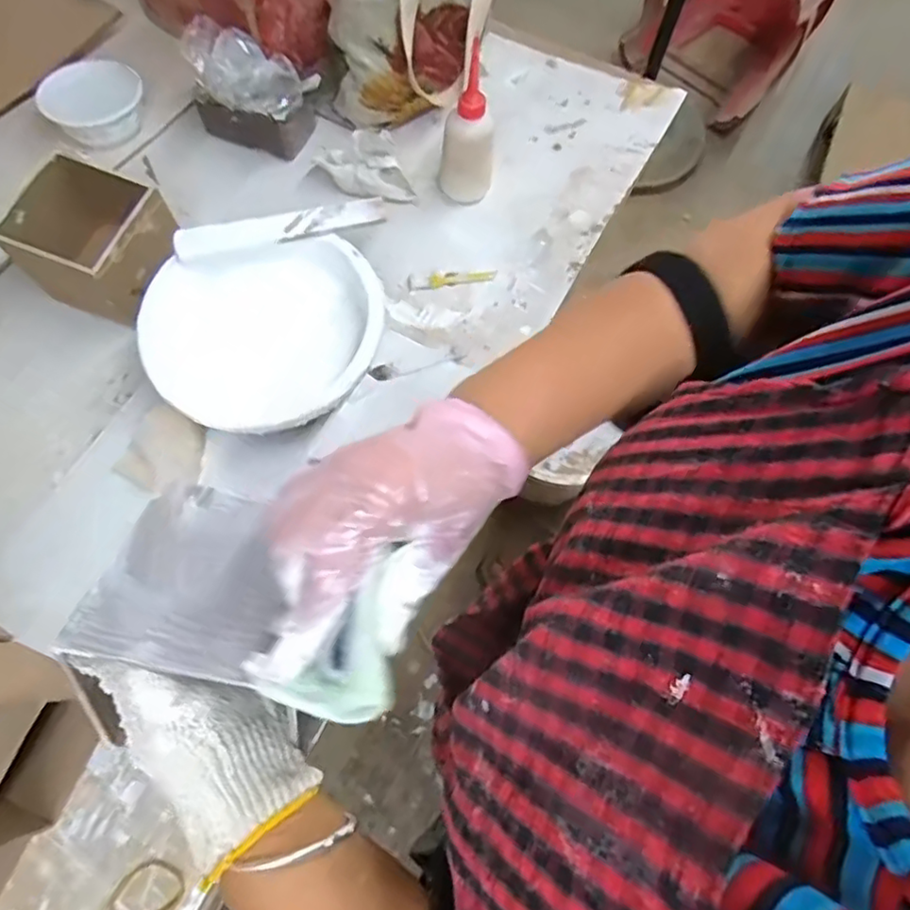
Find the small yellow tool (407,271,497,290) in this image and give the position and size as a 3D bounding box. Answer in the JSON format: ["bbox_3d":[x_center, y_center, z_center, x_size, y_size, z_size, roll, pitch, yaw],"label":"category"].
[{"bbox_3d":[-0.004,-0.201,0.688,0.099,0.005,0.020,-7,70,-3],"label":"small yellow tool"}]

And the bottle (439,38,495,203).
[{"bbox_3d":[0.013,-0.351,0.657,0.059,0.166,0.049,0,70,0],"label":"bottle"}]

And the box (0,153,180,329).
[{"bbox_3d":[-0.352,-0.205,0.609,0.125,0.102,0.118,22,71,7],"label":"box"}]

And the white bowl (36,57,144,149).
[{"bbox_3d":[-0.421,-0.410,0.709,0.108,0.052,0.099,-10,70,-4],"label":"white bowl"}]

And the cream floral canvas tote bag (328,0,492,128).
[{"bbox_3d":[-0.048,-0.508,0.719,0.176,0.150,0.186,11,70,3],"label":"cream floral canvas tote bag"}]

